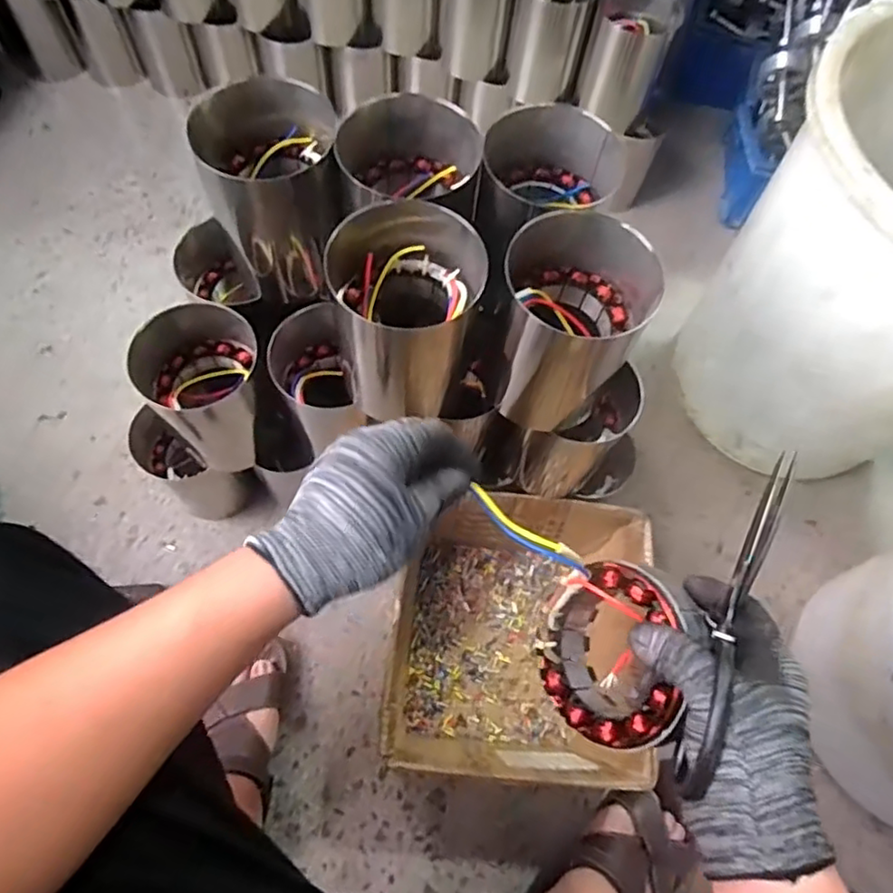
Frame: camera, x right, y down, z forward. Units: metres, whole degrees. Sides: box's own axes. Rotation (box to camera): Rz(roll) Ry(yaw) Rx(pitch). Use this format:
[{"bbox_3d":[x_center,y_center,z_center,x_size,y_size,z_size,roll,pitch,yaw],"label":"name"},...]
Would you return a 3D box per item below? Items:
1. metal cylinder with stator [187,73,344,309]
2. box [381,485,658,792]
[{"bbox_3d":[-0.160,-0.234,0.597,0.114,0.165,0.103,-20,69,-12],"label":"metal cylinder with stator"},{"bbox_3d":[0.081,0.226,0.760,0.275,0.145,0.305,7,66,-1],"label":"box"}]

